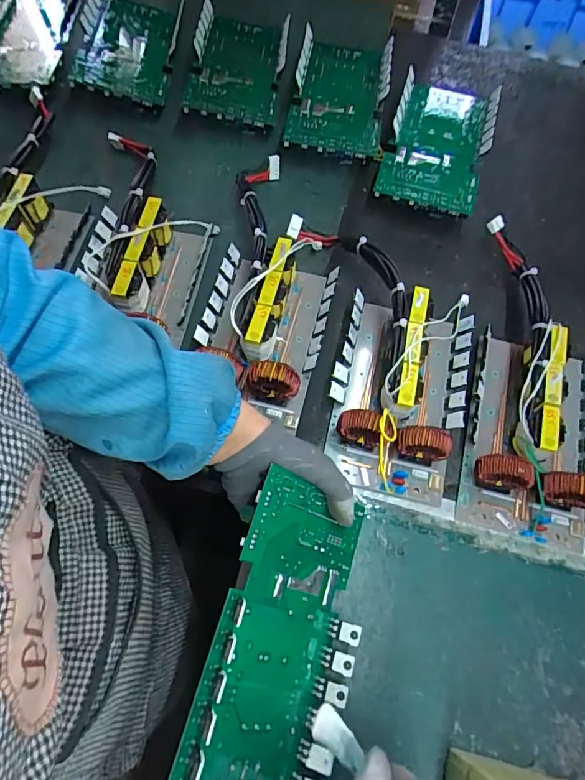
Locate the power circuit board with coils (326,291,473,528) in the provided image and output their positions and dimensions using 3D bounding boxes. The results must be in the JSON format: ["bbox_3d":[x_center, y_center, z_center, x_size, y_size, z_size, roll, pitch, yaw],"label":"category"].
[{"bbox_3d":[0.115,-0.012,0.486,0.141,0.058,0.249,12,67,2],"label":"power circuit board with coils"}]

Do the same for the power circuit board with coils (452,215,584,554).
[{"bbox_3d":[0.255,0.014,0.481,0.136,0.061,0.269,15,67,4],"label":"power circuit board with coils"}]

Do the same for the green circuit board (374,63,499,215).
[{"bbox_3d":[0.203,-0.348,0.647,0.135,0.033,0.257,15,65,7],"label":"green circuit board"}]

